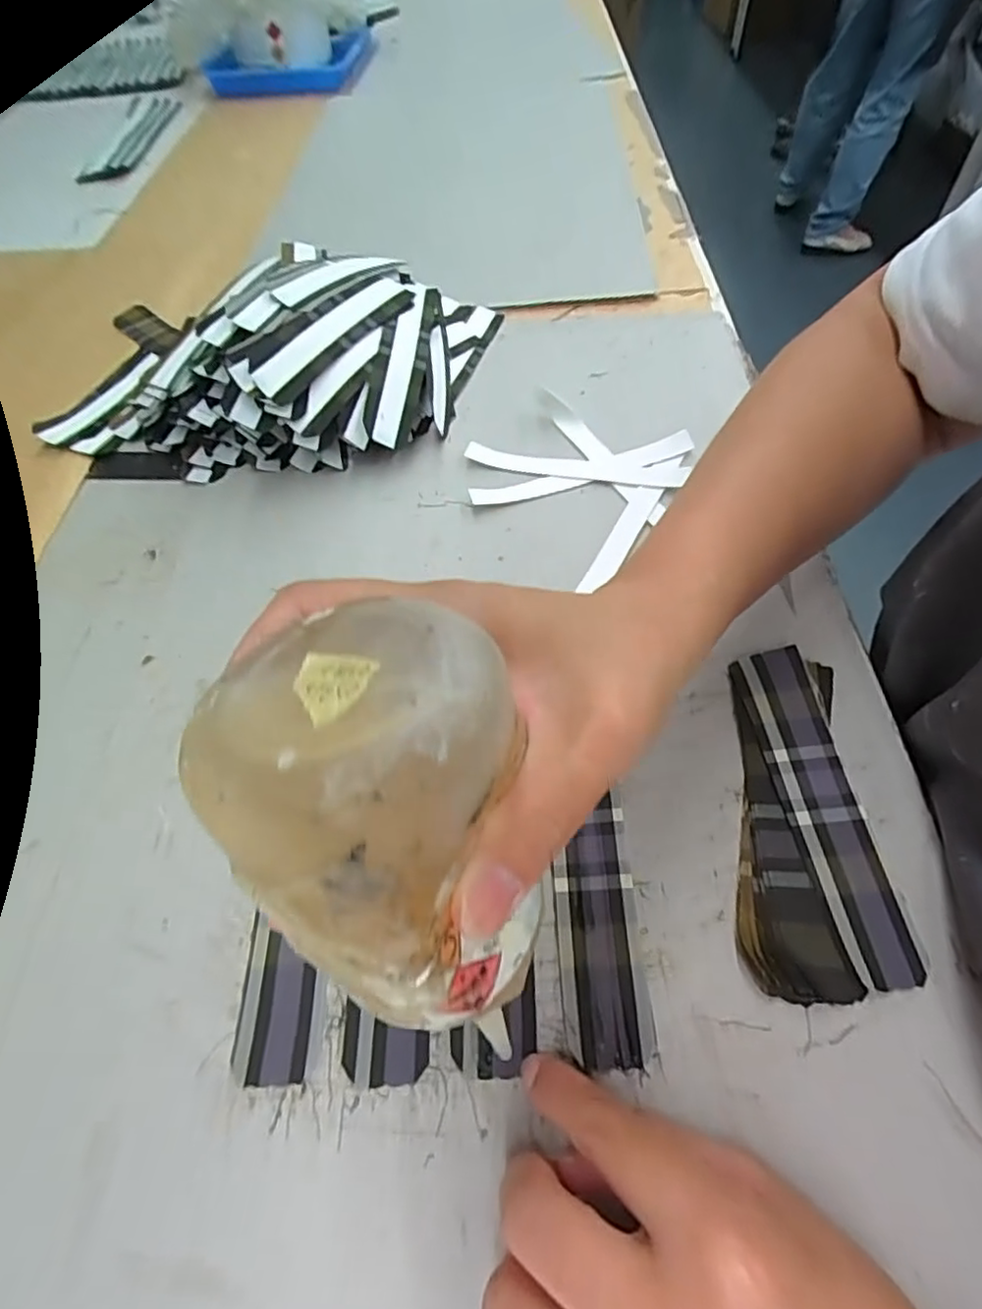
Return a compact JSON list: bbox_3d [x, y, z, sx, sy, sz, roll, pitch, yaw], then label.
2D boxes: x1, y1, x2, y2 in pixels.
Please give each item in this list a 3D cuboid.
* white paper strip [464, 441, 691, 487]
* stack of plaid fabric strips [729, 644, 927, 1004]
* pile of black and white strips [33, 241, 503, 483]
[{"bbox_3d":[0.049,-0.120,0.400,0.133,0.006,0.017,11,68,14],"label":"white paper strip"},{"bbox_3d":[0.125,0.062,0.264,0.060,0.010,0.142,-1,55,4],"label":"stack of plaid fabric strips"},{"bbox_3d":[-0.167,-0.223,0.446,0.307,0.081,0.204,4,56,7],"label":"pile of black and white strips"}]

